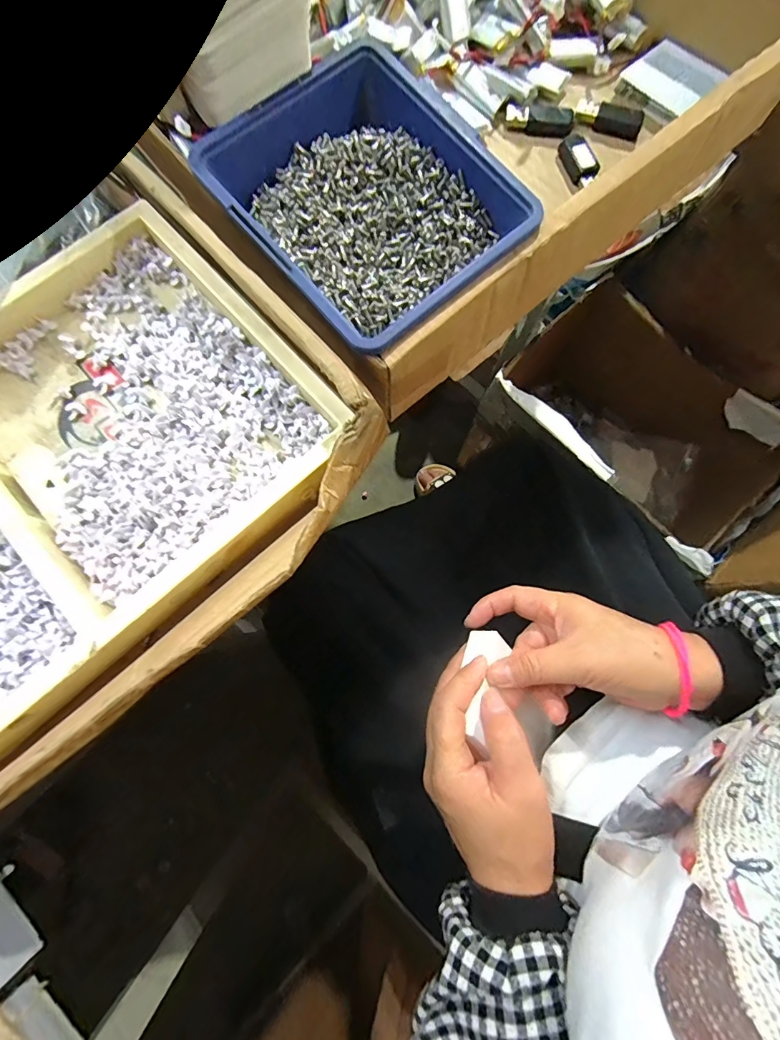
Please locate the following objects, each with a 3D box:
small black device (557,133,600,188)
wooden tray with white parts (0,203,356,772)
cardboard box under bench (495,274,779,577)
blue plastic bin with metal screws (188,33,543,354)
[{"bbox_3d":[0.124,-0.236,0.281,0.017,0.008,0.038,-21,79,-5],"label":"small black device"},{"bbox_3d":[-0.193,-0.008,0.219,0.318,0.028,0.197,-43,82,-9],"label":"wooden tray with white parts"},{"bbox_3d":[0.395,-0.139,0.795,0.455,0.295,0.288,42,81,8],"label":"cardboard box under bench"},{"bbox_3d":[-0.012,-0.164,0.235,0.127,0.050,0.147,-41,81,-8],"label":"blue plastic bin with metal screws"}]

